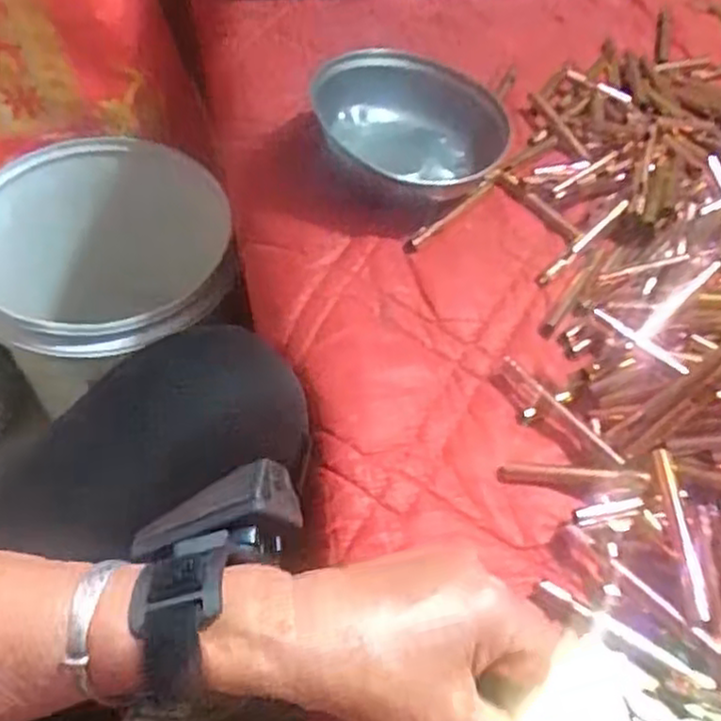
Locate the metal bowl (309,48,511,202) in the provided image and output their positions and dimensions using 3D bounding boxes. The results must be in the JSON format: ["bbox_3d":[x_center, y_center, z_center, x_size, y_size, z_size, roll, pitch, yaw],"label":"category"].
[{"bbox_3d":[0.028,-0.162,0.530,0.128,0.057,0.135,3,54,-4],"label":"metal bowl"}]

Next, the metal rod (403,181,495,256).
[{"bbox_3d":[0.061,-0.100,0.511,0.009,0.011,0.086,40,60,21],"label":"metal rod"}]

